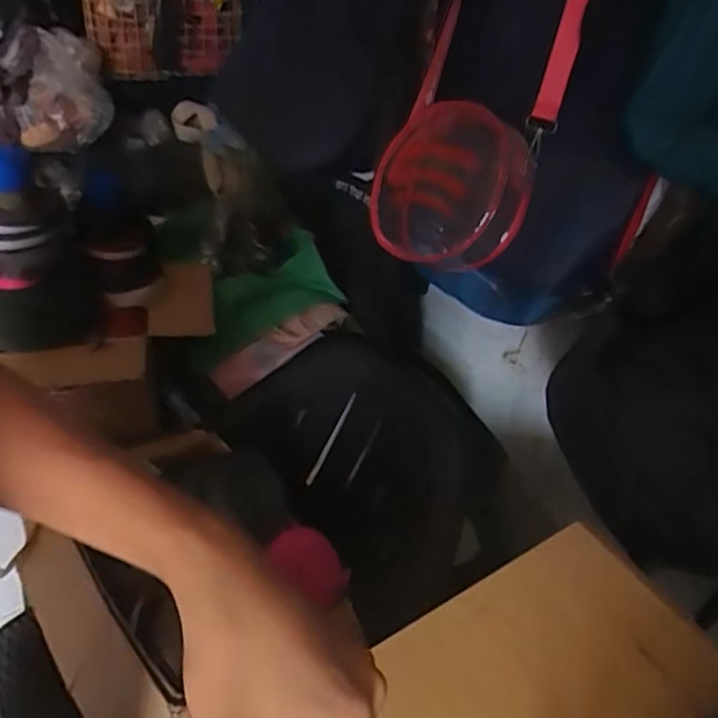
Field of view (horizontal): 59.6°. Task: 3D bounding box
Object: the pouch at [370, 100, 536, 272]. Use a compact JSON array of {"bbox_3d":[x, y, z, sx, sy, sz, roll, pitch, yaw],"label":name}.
[{"bbox_3d":[0.110,-0.218,0.805,0.061,0.206,0.206,6,36,-47],"label":"pouch"}]

